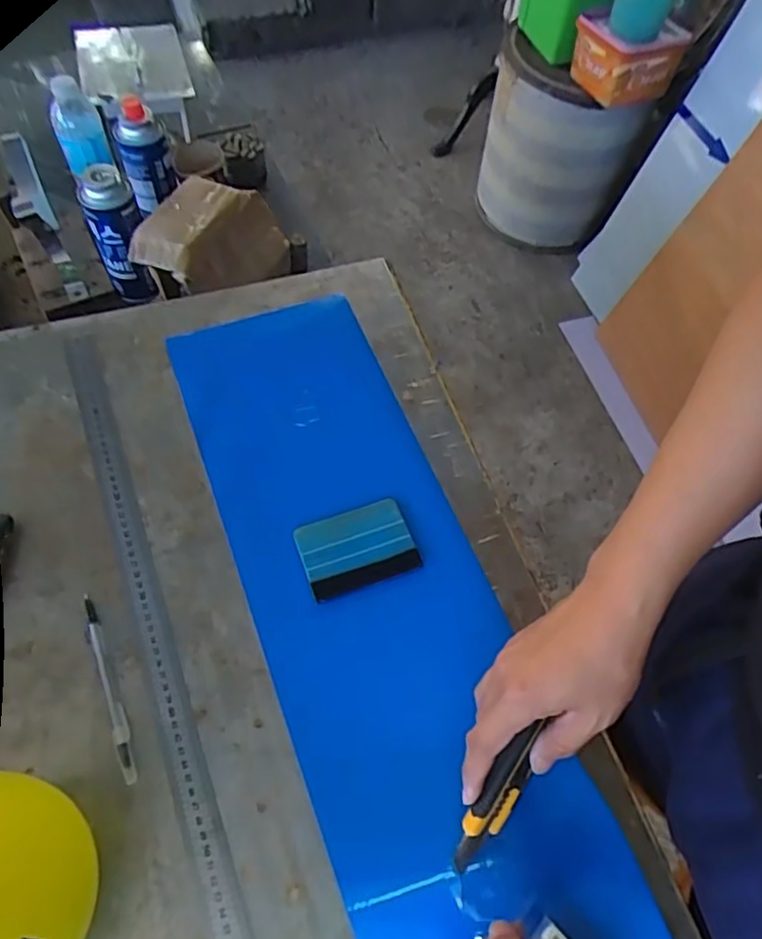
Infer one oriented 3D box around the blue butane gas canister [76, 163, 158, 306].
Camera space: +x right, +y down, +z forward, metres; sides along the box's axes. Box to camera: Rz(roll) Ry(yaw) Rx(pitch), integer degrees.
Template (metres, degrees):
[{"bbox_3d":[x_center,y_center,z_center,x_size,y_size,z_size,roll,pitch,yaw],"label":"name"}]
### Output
[{"bbox_3d":[-0.336,-0.296,0.850,0.064,0.176,0.065,-22,64,-15],"label":"blue butane gas canister"}]

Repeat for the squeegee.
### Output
[{"bbox_3d":[-0.022,0.069,0.575,0.097,0.005,0.072,-17,63,-13],"label":"squeegee"}]

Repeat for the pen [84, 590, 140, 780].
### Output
[{"bbox_3d":[-0.213,0.167,0.511,0.012,0.006,0.151,-21,64,-14],"label":"pen"}]

